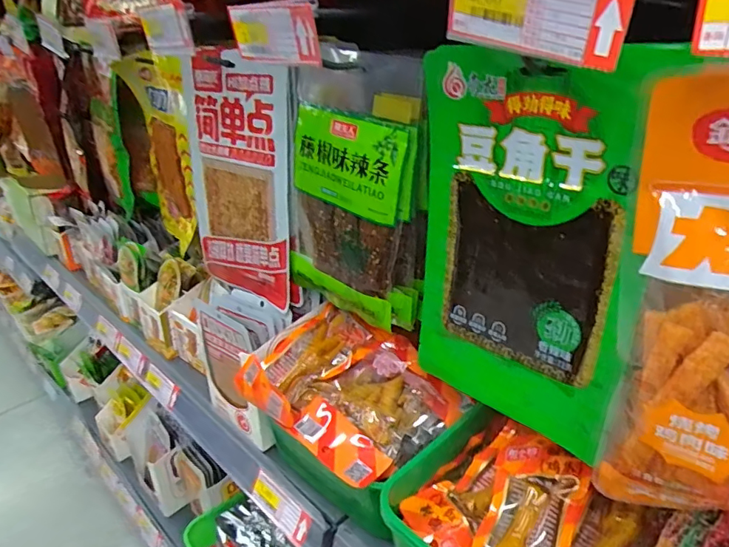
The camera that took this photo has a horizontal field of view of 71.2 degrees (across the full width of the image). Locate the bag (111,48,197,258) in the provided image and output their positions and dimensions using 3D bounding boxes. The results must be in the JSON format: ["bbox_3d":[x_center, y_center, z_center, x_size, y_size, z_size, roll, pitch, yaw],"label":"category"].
[{"bbox_3d":[-0.265,-0.161,0.681,0.048,0.243,0.183,-17,31,-28],"label":"bag"}]

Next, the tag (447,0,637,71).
[{"bbox_3d":[0.083,-0.130,0.253,0.094,0.043,0.004,31,57,30],"label":"tag"}]

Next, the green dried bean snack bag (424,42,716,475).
[{"bbox_3d":[0.107,-0.012,0.355,0.025,0.260,0.167,-24,34,-36],"label":"green dried bean snack bag"}]

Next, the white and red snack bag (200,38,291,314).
[{"bbox_3d":[-0.141,-0.100,0.567,0.163,0.251,0.038,18,33,33],"label":"white and red snack bag"}]

